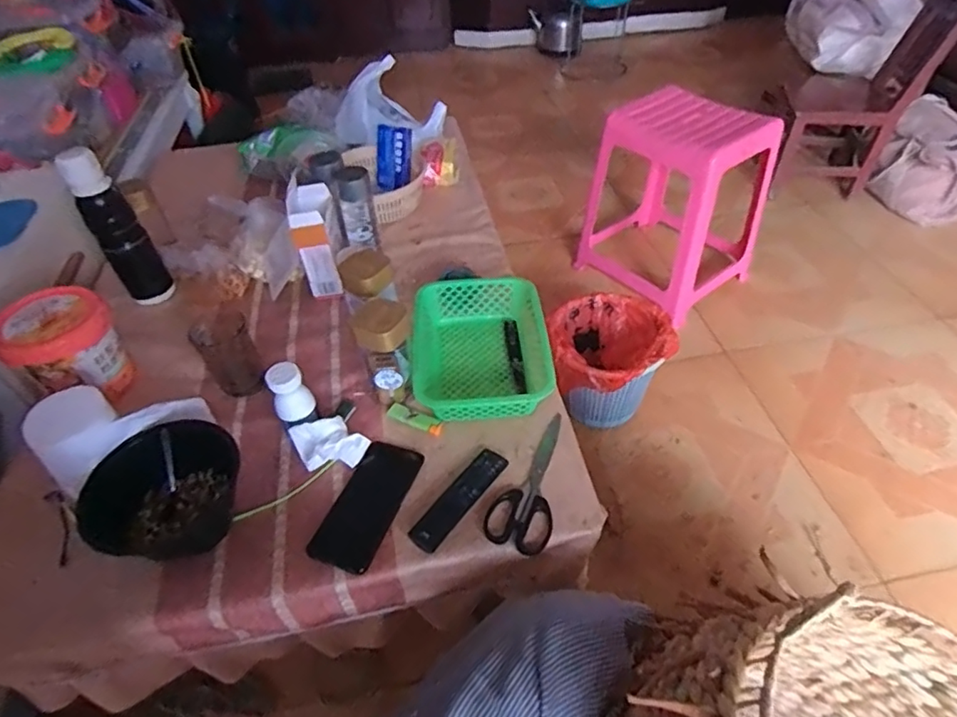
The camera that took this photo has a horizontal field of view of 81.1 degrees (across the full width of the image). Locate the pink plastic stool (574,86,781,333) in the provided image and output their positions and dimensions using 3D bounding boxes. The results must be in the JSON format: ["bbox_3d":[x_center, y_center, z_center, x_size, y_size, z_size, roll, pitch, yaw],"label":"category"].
[{"bbox_3d":[0.521,-0.431,1.482,0.372,0.447,0.374,-33,52,-25],"label":"pink plastic stool"}]

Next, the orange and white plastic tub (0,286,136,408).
[{"bbox_3d":[-0.576,-0.014,0.790,0.128,0.133,0.140,-2,46,2],"label":"orange and white plastic tub"}]

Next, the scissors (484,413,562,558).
[{"bbox_3d":[0.075,0.146,0.686,0.073,0.008,0.195,17,50,19],"label":"scissors"}]

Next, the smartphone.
[{"bbox_3d":[-0.132,0.173,0.677,0.078,0.004,0.168,14,48,16],"label":"smartphone"}]

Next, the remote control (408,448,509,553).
[{"bbox_3d":[-0.020,0.164,0.664,0.036,0.021,0.151,28,54,27],"label":"remote control"}]

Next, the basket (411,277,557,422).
[{"bbox_3d":[0.002,-0.014,0.811,0.188,0.063,0.239,-4,46,0],"label":"basket"}]

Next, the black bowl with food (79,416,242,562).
[{"bbox_3d":[-0.361,0.153,0.662,0.138,0.075,0.169,9,47,12],"label":"black bowl with food"}]

